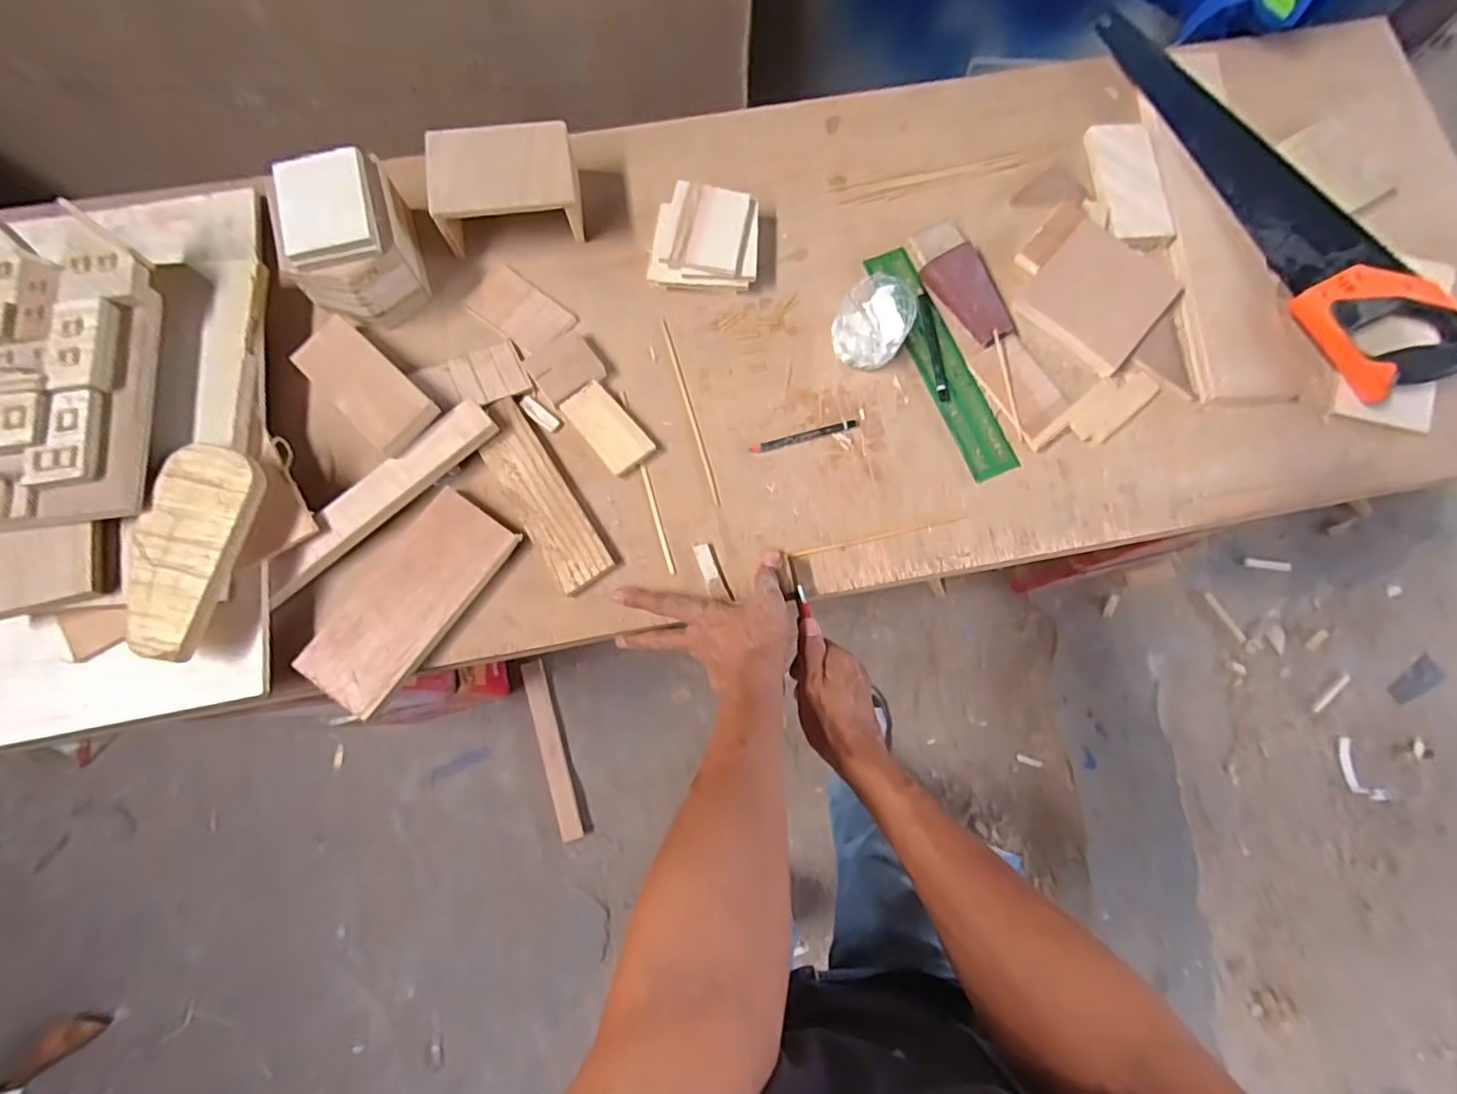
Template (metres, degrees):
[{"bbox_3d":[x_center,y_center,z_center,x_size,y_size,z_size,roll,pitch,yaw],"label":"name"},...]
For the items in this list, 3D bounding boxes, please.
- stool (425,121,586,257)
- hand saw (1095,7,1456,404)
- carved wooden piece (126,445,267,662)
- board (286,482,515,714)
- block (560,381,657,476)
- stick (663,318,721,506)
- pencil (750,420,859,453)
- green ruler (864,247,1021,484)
[{"bbox_3d":[-0.215,-0.349,0.619,0.133,0.064,0.090,-10,77,-3],"label":"stool"},{"bbox_3d":[0.539,-0.364,0.640,0.114,0.039,0.507,-28,78,-7],"label":"hand saw"},{"bbox_3d":[-0.438,-0.001,0.509,0.079,0.018,0.166,15,77,3],"label":"carved wooden piece"},{"bbox_3d":[-0.270,0.044,0.540,0.084,0.015,0.188,36,79,8],"label":"board"},{"bbox_3d":[-0.109,-0.108,0.578,0.044,0.011,0.085,-39,80,-9],"label":"block"},{"bbox_3d":[-0.036,-0.131,0.612,0.006,0.009,0.192,-15,78,-5],"label":"stick"},{"bbox_3d":[0.073,-0.106,0.608,0.106,0.004,0.010,-17,77,-4],"label":"pencil"},{"bbox_3d":[0.206,-0.183,0.623,0.046,0.006,0.250,-22,80,-7],"label":"green ruler"}]

